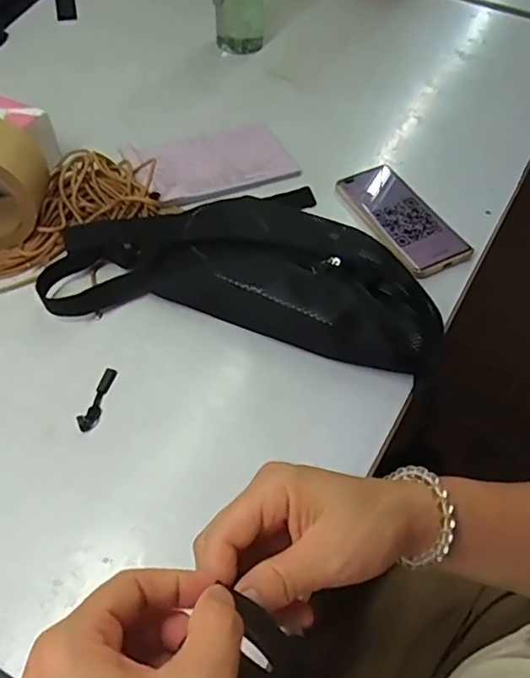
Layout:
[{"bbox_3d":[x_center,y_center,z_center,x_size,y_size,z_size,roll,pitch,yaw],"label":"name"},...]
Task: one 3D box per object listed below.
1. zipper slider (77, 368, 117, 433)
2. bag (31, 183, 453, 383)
[{"bbox_3d":[-0.143,0.051,0.468,0.014,0.007,0.061,11,54,5],"label":"zipper slider"},{"bbox_3d":[-0.014,-0.092,0.541,0.370,0.077,0.205,10,54,4],"label":"bag"}]

